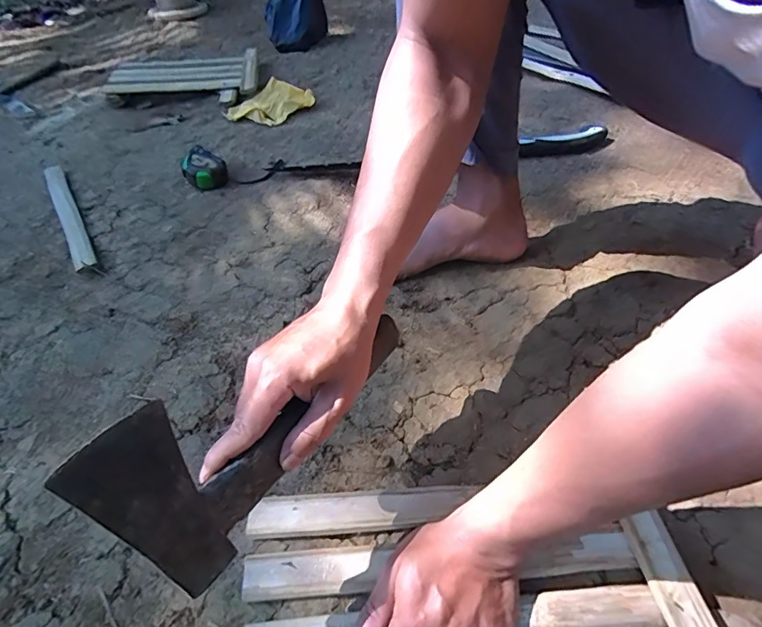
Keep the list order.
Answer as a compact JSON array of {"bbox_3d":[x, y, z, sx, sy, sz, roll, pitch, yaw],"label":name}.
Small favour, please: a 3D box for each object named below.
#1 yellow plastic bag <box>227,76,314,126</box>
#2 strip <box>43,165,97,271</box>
[{"bbox_3d":[-0.238,-0.454,1.016,0.138,0.026,0.171,31,57,28],"label":"yellow plastic bag"},{"bbox_3d":[-0.516,-0.172,0.771,0.030,0.028,0.352,-29,52,-19],"label":"strip"}]

